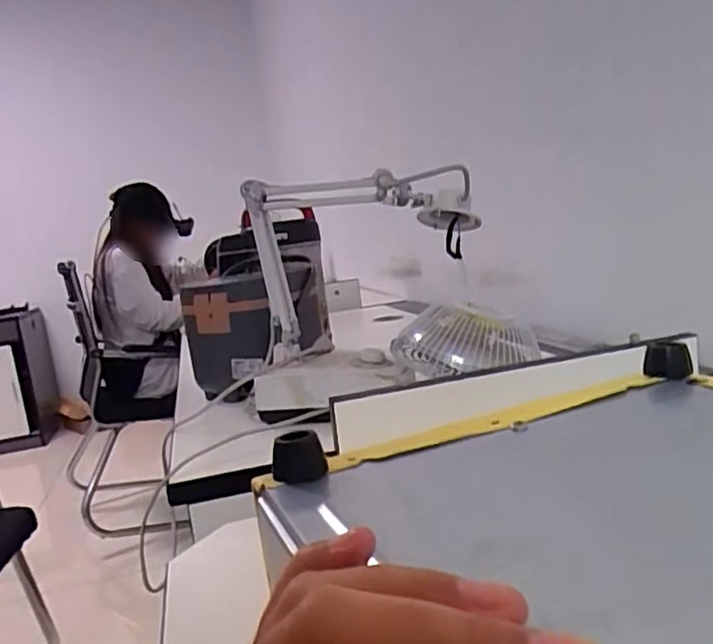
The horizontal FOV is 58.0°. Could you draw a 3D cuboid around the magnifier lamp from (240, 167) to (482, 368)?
[{"bbox_3d":[0.000,-0.068,0.803,0.292,0.226,0.123,-4,10,20],"label":"magnifier lamp"}]

